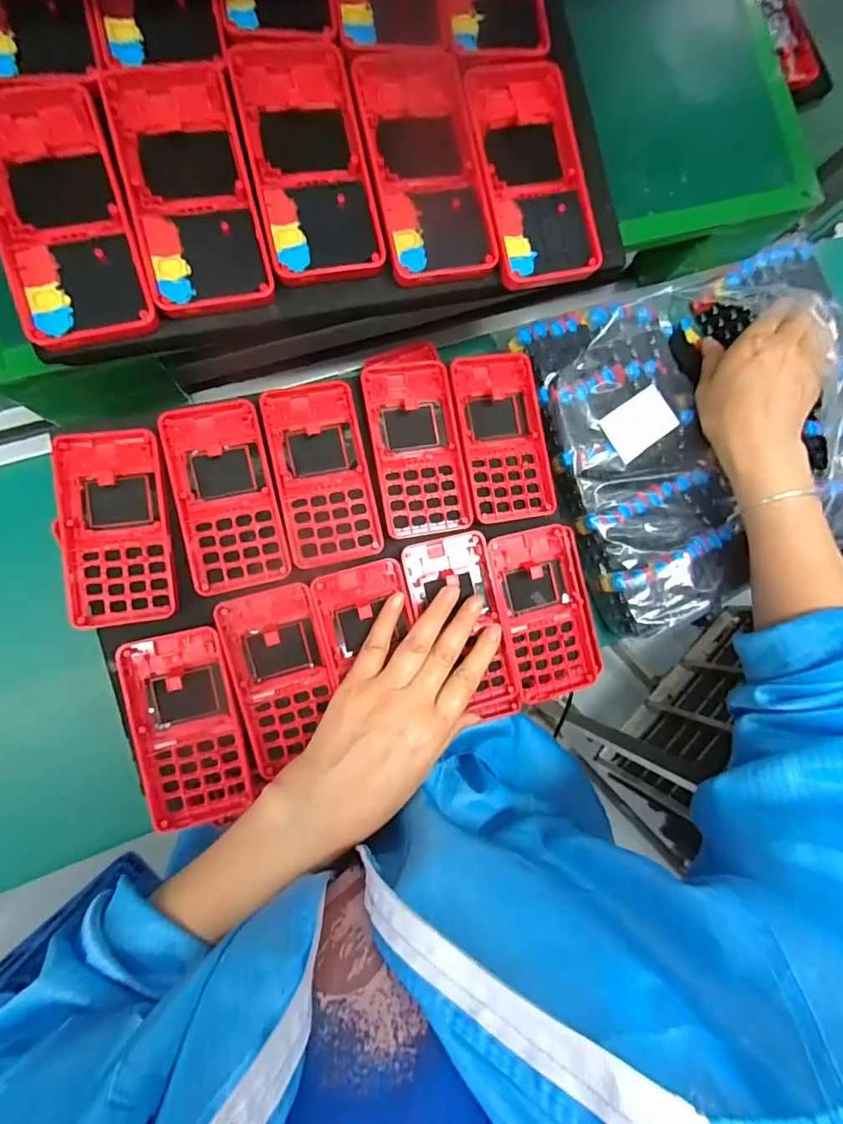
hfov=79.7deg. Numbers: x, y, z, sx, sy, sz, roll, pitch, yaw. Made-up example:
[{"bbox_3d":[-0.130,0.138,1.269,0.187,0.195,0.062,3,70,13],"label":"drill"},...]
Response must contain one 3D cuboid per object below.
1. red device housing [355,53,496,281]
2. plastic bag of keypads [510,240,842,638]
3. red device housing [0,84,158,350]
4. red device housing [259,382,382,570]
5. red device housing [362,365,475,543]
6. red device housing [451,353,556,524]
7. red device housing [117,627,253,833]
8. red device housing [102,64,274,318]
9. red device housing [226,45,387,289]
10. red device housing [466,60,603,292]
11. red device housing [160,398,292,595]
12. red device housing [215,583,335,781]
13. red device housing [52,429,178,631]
[{"bbox_3d":[0.002,-0.228,0.292,0.063,0.011,0.125,-11,89,-10],"label":"red device housing"},{"bbox_3d":[0.262,-0.116,0.451,0.305,0.054,0.270,-22,91,-10],"label":"plastic bag of keypads"},{"bbox_3d":[-0.185,-0.181,0.259,0.063,0.014,0.137,-15,90,-10],"label":"red device housing"},{"bbox_3d":[-0.067,-0.061,0.348,0.062,0.010,0.123,-12,89,-10],"label":"red device housing"},{"bbox_3d":[-0.003,-0.082,0.361,0.062,0.010,0.125,-9,89,-10],"label":"red device housing"},{"bbox_3d":[0.060,-0.093,0.373,0.063,0.014,0.124,-8,89,-10],"label":"red device housing"},{"bbox_3d":[-0.151,0.107,0.328,0.063,0.016,0.122,-11,89,-10],"label":"red device housing"},{"bbox_3d":[-0.123,-0.199,0.269,0.062,0.014,0.126,-13,89,-10],"label":"red device housing"},{"bbox_3d":[-0.063,-0.224,0.280,0.061,0.012,0.131,-12,89,-10],"label":"red device housing"},{"bbox_3d":[0.067,-0.231,0.302,0.065,0.015,0.125,-11,89,-10],"label":"red device housing"},{"bbox_3d":[-0.129,-0.045,0.337,0.063,0.011,0.126,-12,89,-10],"label":"red device housing"},{"bbox_3d":[-0.092,0.076,0.335,0.062,0.013,0.117,-14,90,-10],"label":"red device housing"},{"bbox_3d":[-0.197,-0.023,0.327,0.065,0.018,0.125,-7,88,-10],"label":"red device housing"}]

